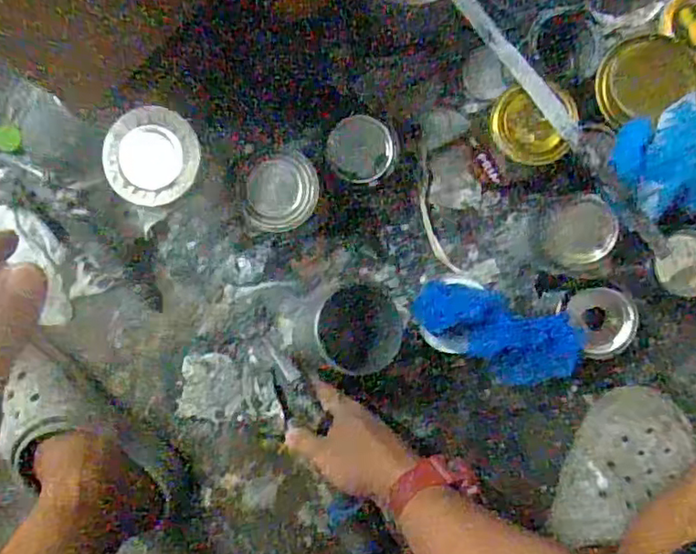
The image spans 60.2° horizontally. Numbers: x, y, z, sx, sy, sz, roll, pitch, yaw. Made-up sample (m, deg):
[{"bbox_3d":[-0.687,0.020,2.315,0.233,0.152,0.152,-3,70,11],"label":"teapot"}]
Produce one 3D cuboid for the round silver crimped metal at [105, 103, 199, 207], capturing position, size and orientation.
[{"bbox_3d":[-0.149,-0.091,0.454,0.066,0.016,0.071,0,90,3],"label":"round silver crimped metal"}]

